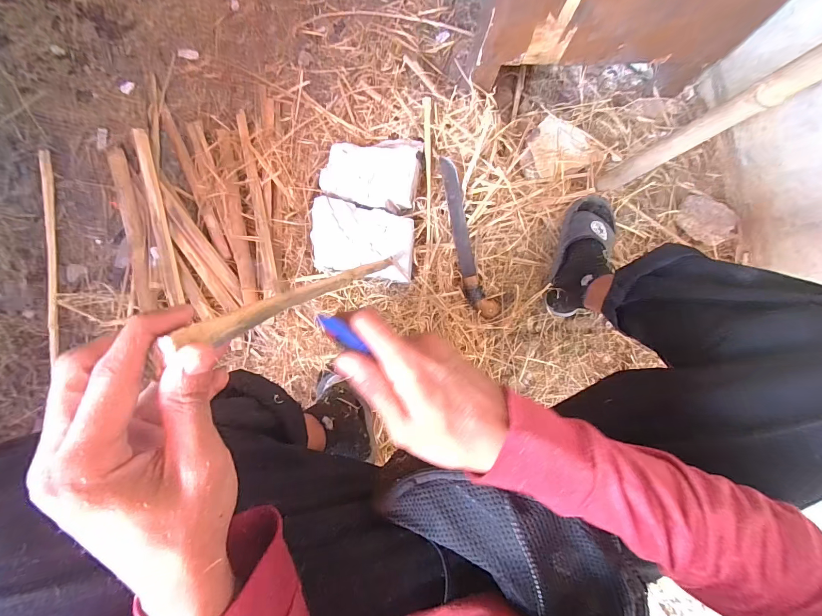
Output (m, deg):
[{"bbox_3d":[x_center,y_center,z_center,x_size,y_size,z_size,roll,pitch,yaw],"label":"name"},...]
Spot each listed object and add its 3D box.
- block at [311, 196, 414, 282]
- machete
[{"bbox_3d":[-0.095,-0.132,0.696,0.204,0.070,0.133,8,80,1],"label":"block"},{"bbox_3d":[0.112,-0.132,0.701,0.055,0.026,0.319,-16,98,-3],"label":"machete"}]

